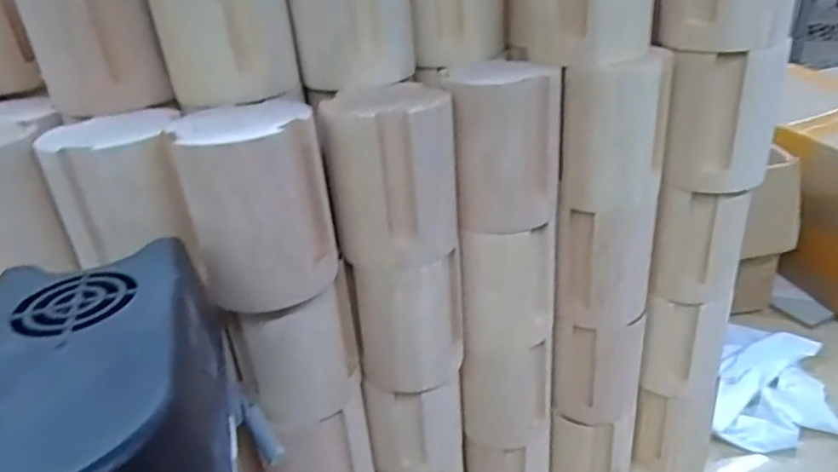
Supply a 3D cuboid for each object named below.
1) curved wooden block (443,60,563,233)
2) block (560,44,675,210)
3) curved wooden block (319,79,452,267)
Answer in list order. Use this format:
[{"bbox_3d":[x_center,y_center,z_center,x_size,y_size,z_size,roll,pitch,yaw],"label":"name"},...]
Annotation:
[{"bbox_3d":[0.056,-0.061,0.388,0.074,0.099,0.064,5,29,17],"label":"curved wooden block"},{"bbox_3d":[0.133,-0.069,0.396,0.061,0.097,0.052,11,31,27],"label":"block"},{"bbox_3d":[-0.017,-0.040,0.371,0.075,0.098,0.070,-6,28,-3],"label":"curved wooden block"}]

